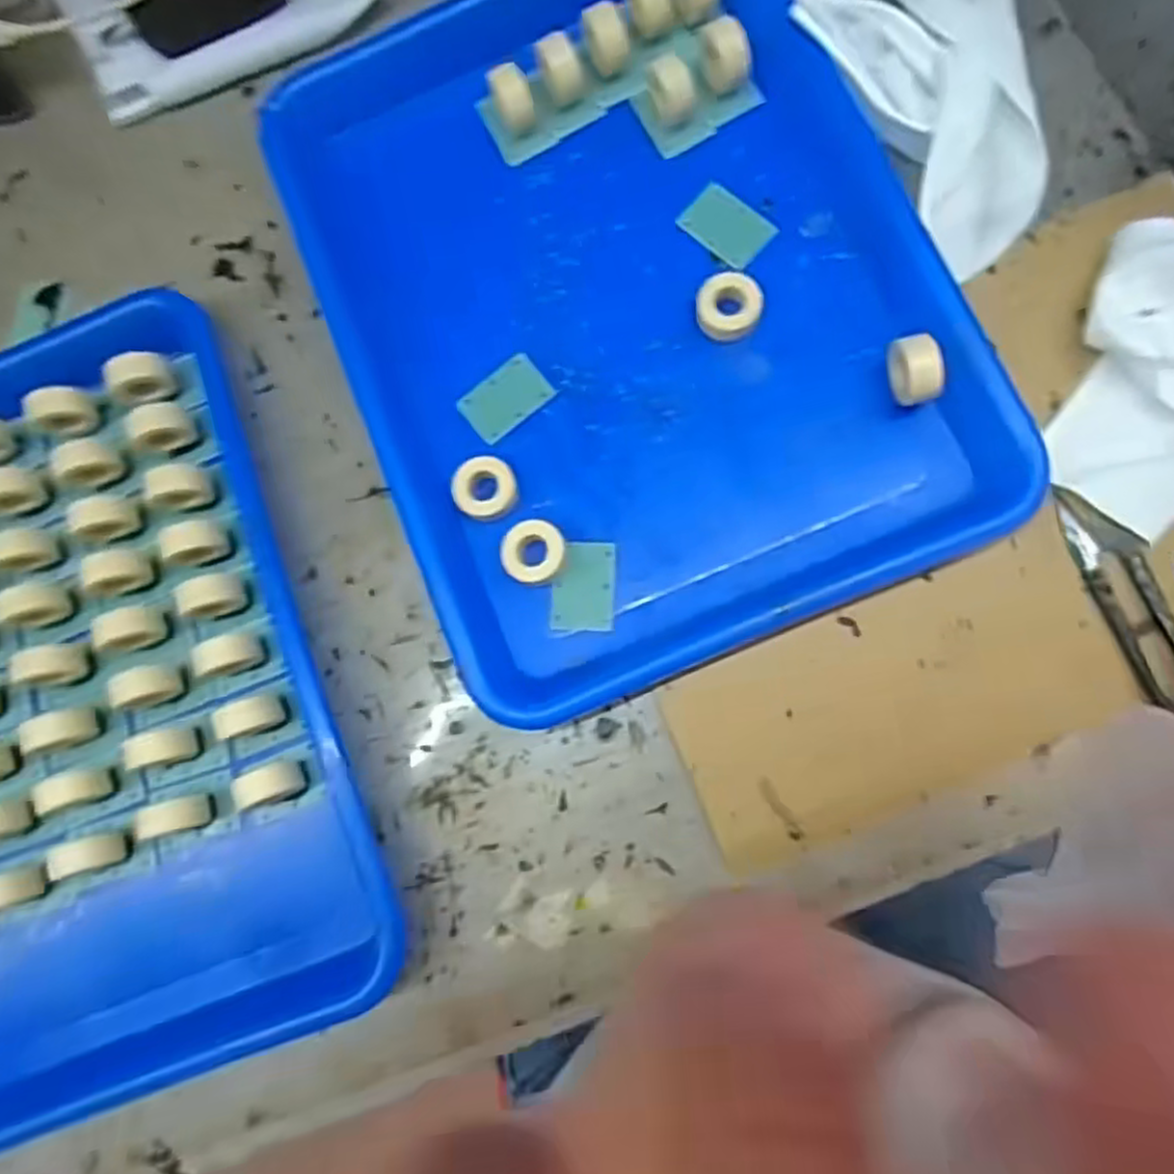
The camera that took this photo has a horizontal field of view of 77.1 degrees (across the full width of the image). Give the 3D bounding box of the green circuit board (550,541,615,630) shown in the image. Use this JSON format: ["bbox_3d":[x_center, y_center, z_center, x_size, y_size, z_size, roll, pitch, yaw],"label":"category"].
[{"bbox_3d":[-0.001,0.000,0.326,0.027,0.005,0.039,1,83,6],"label":"green circuit board"}]

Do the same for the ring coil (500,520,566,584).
[{"bbox_3d":[-0.023,-0.015,0.324,0.027,0.014,0.026,-1,83,6],"label":"ring coil"}]

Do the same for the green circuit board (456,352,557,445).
[{"bbox_3d":[-0.037,-0.088,0.342,0.040,0.004,0.026,-41,81,0],"label":"green circuit board"}]

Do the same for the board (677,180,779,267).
[{"bbox_3d":[0.065,-0.169,0.344,0.041,0.004,0.027,44,89,9],"label":"board"}]

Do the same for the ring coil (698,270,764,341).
[{"bbox_3d":[0.065,-0.128,0.334,0.029,0.014,0.029,-1,83,6],"label":"ring coil"}]

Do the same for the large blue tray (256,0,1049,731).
[{"bbox_3d":[0.014,-0.134,0.332,0.249,0.030,0.328,-24,81,3],"label":"large blue tray"}]

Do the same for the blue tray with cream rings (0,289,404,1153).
[{"bbox_3d":[-0.243,0.062,0.333,0.261,0.036,0.325,-22,81,3],"label":"blue tray with cream rings"}]

